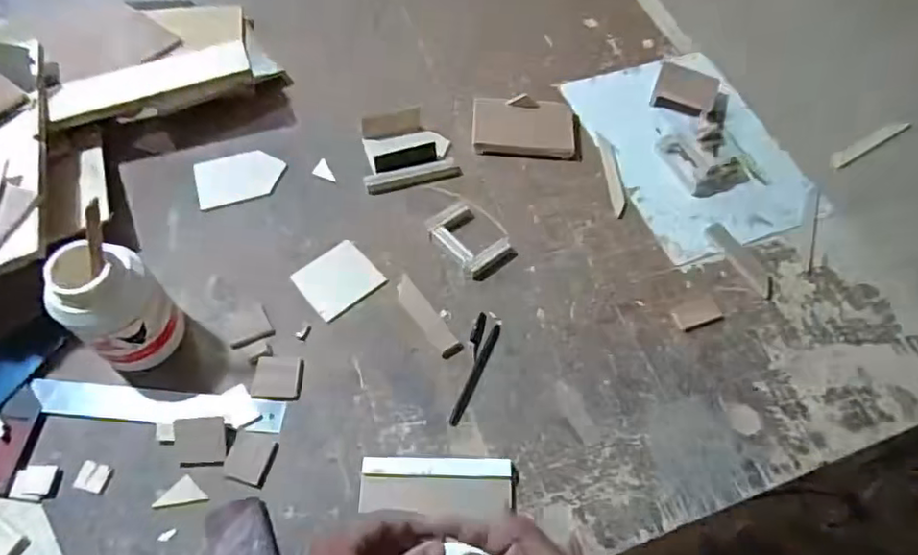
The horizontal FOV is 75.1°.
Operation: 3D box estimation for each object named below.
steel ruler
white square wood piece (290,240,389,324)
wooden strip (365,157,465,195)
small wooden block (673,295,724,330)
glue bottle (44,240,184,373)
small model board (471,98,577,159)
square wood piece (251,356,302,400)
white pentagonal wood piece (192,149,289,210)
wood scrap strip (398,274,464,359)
[{"bbox_3d":[-0.340,0.145,0.673,0.280,0.008,0.039,5,60,0],"label":"steel ruler"},{"bbox_3d":[-0.156,0.001,0.769,0.092,0.012,0.087,-36,68,-21],"label":"white square wood piece"},{"bbox_3d":[-0.065,-0.146,0.849,0.135,0.013,0.028,-16,62,-11],"label":"wooden strip"},{"bbox_3d":[0.304,0.046,0.762,0.060,0.009,0.032,-19,63,-13],"label":"small wooden block"},{"bbox_3d":[-0.368,0.034,0.646,0.095,0.146,0.092,1,60,-2],"label":"glue bottle"},{"bbox_3d":[0.096,-0.221,0.893,0.147,0.032,0.092,2,60,-1],"label":"small model board"},{"bbox_3d":[-0.211,0.117,0.695,0.052,0.004,0.051,2,60,-1],"label":"square wood piece"},{"bbox_3d":[-0.310,-0.143,0.848,0.119,0.010,0.078,-16,62,-11],"label":"white pentagonal wood piece"},{"bbox_3d":[-0.039,0.048,0.740,0.028,0.006,0.117,-32,66,-19],"label":"wood scrap strip"}]

